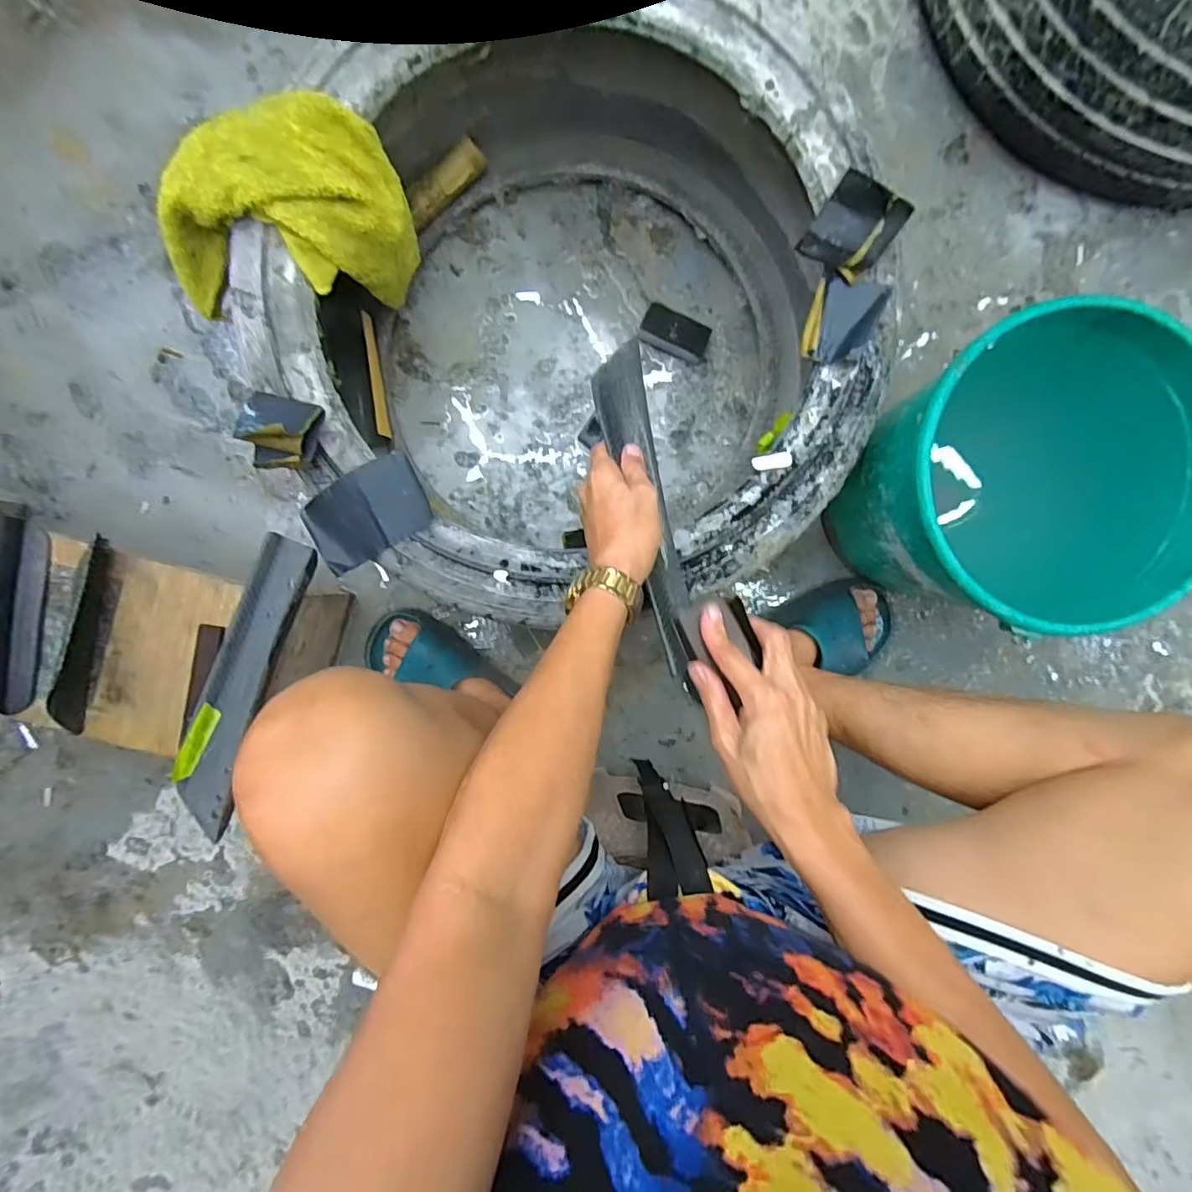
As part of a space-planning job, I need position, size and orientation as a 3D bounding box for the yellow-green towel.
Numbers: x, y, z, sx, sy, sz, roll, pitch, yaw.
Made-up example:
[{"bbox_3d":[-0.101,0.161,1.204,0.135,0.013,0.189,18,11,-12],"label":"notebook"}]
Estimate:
[{"bbox_3d":[-0.283,-0.349,0.513,0.198,0.142,0.143,5,92,-2],"label":"yellow-green towel"}]

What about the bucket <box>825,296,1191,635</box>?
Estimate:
[{"bbox_3d":[0.404,-0.117,0.592,0.266,0.258,0.257,0,92,-1],"label":"bucket"}]

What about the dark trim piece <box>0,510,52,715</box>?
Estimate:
[{"bbox_3d":[-0.548,0.015,0.519,0.056,0.039,0.182,11,92,-2],"label":"dark trim piece"}]

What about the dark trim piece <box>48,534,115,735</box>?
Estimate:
[{"bbox_3d":[-0.475,0.037,0.521,0.012,0.027,0.182,10,88,28],"label":"dark trim piece"}]

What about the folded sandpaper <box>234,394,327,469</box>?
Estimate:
[{"bbox_3d":[-0.269,-0.139,0.471,0.074,0.035,0.062,12,92,-2],"label":"folded sandpaper"}]

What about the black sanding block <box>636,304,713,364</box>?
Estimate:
[{"bbox_3d":[0.099,-0.327,0.699,0.085,0.030,0.042,17,93,-2],"label":"black sanding block"}]

